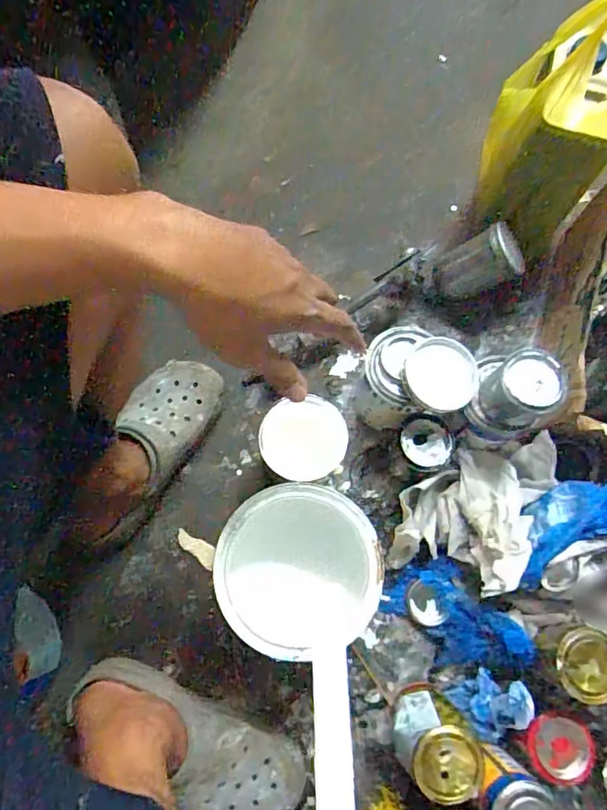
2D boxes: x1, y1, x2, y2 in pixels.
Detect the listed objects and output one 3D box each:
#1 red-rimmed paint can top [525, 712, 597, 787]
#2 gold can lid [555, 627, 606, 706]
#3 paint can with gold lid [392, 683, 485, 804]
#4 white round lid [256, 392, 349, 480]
[{"bbox_3d":[0.291,0.390,0.593,0.069,0.007,0.068,-19,63,22],"label":"red-rimmed paint can top"},{"bbox_3d":[0.308,0.280,0.562,0.069,0.010,0.073,0,74,-2],"label":"gold can lid"},{"bbox_3d":[0.148,0.377,0.591,0.081,0.125,0.076,0,74,-2],"label":"paint can with gold lid"},{"bbox_3d":[0.000,0.039,0.628,0.103,0.010,0.100,0,74,-2],"label":"white round lid"}]

